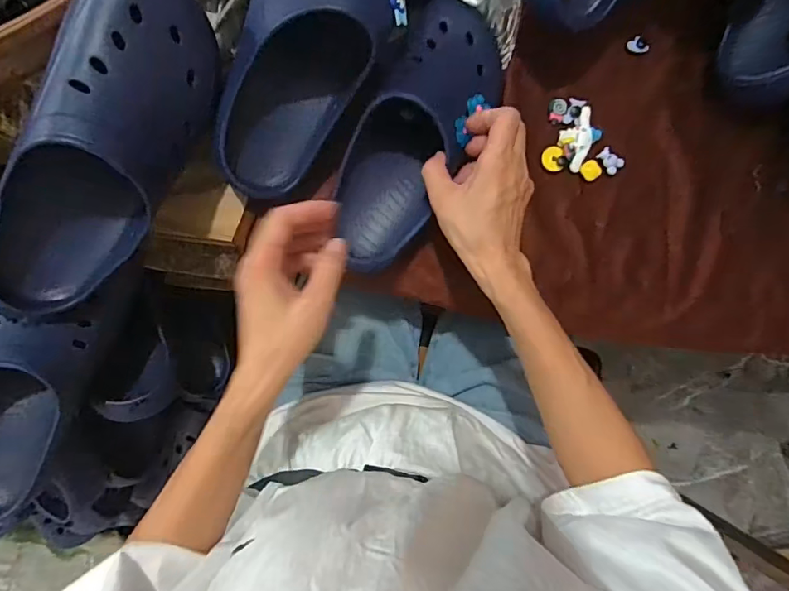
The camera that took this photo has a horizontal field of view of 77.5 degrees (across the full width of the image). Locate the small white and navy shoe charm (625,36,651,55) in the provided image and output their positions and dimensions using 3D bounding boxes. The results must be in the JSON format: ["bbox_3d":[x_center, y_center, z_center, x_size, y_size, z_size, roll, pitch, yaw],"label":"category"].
[{"bbox_3d":[0.248,-0.255,0.500,0.024,0.004,0.016,13,103,8],"label":"small white and navy shoe charm"}]

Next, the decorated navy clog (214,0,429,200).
[{"bbox_3d":[-0.066,-0.220,0.411,0.126,0.100,0.287,30,102,-5],"label":"decorated navy clog"}]

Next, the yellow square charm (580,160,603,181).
[{"bbox_3d":[0.195,-0.124,0.488,0.019,0.005,0.020,-37,91,-3],"label":"yellow square charm"}]

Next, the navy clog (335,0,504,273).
[{"bbox_3d":[0.024,-0.142,0.437,0.105,0.074,0.255,25,92,-5],"label":"navy clog"}]

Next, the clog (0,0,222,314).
[{"bbox_3d":[-0.219,-0.106,0.366,0.094,0.089,0.266,30,100,-5],"label":"clog"}]

